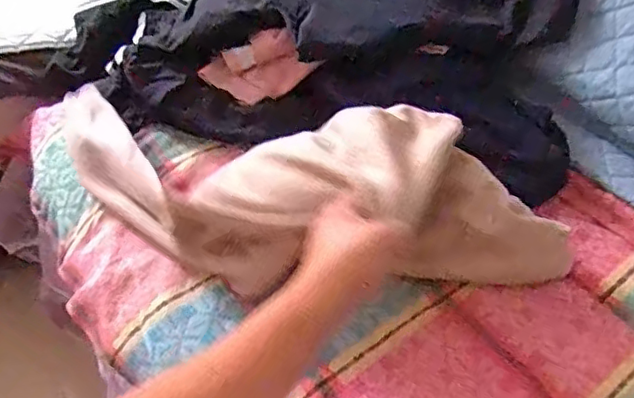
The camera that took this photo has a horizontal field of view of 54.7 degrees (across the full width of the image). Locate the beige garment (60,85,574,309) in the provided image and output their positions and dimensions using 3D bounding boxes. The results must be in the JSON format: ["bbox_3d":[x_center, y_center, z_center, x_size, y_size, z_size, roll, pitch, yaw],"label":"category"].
[{"bbox_3d":[-0.035,-0.023,0.638,0.577,0.139,0.189,10,45,9],"label":"beige garment"}]

